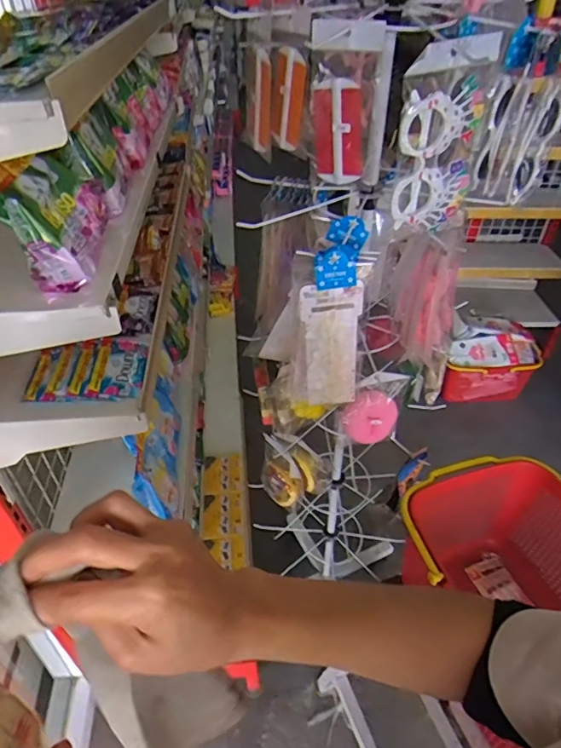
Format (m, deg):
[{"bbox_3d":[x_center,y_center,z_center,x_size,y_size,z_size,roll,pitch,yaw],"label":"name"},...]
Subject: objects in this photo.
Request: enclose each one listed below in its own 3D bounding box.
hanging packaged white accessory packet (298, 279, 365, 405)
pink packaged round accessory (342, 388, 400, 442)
[{"bbox_3d":[0.066,-0.034,0.670,0.082,0.179,0.024,-4,40,-6],"label":"hanging packaged white accessory packet"},{"bbox_3d":[0.145,0.066,0.795,0.091,0.091,0.025,-9,41,-12],"label":"pink packaged round accessory"}]

